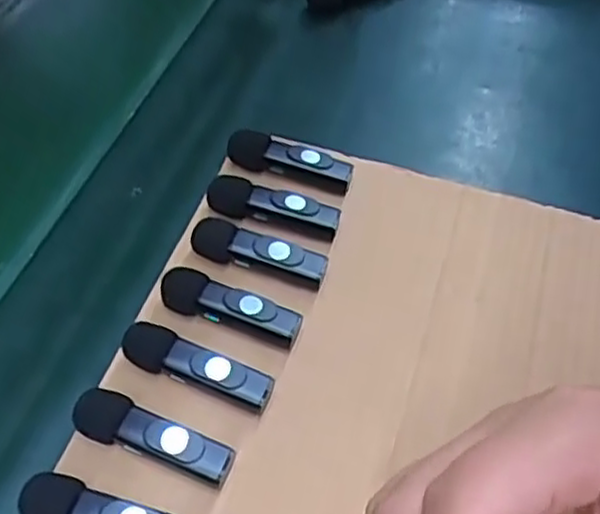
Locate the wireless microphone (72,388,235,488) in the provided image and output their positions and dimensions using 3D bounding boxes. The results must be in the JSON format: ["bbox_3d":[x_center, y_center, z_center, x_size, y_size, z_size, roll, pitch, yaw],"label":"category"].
[{"bbox_3d":[-0.057,0.070,0.283,0.063,0.017,0.018,19,55,11],"label":"wireless microphone"}]

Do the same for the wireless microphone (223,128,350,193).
[{"bbox_3d":[-0.006,-0.048,0.370,0.063,0.018,0.015,16,55,9],"label":"wireless microphone"}]

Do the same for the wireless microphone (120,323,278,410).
[{"bbox_3d":[-0.043,0.046,0.302,0.063,0.015,0.018,21,55,13],"label":"wireless microphone"}]

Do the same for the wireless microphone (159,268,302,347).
[{"bbox_3d":[-0.030,0.022,0.320,0.062,0.017,0.018,16,54,9],"label":"wireless microphone"}]

